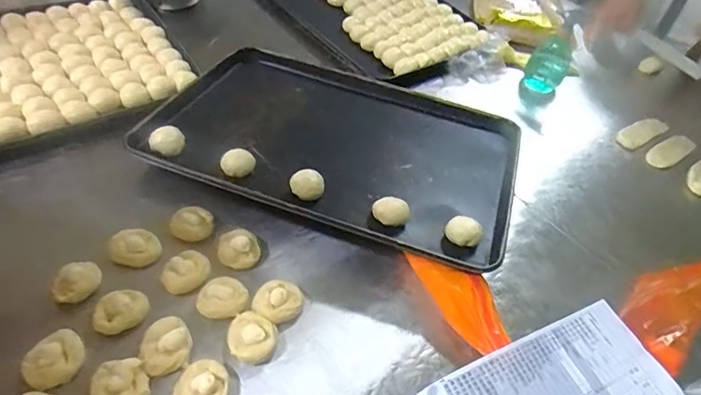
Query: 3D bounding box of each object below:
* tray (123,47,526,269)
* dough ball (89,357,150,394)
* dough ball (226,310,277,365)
[{"bbox_3d":[-0.014,-0.106,0.807,0.594,0.052,0.424,20,42,10],"label":"tray"},{"bbox_3d":[-0.257,0.213,0.509,0.056,0.020,0.064,-12,52,-18],"label":"dough ball"},{"bbox_3d":[-0.121,0.170,0.571,0.058,0.026,0.058,4,49,-5],"label":"dough ball"}]

